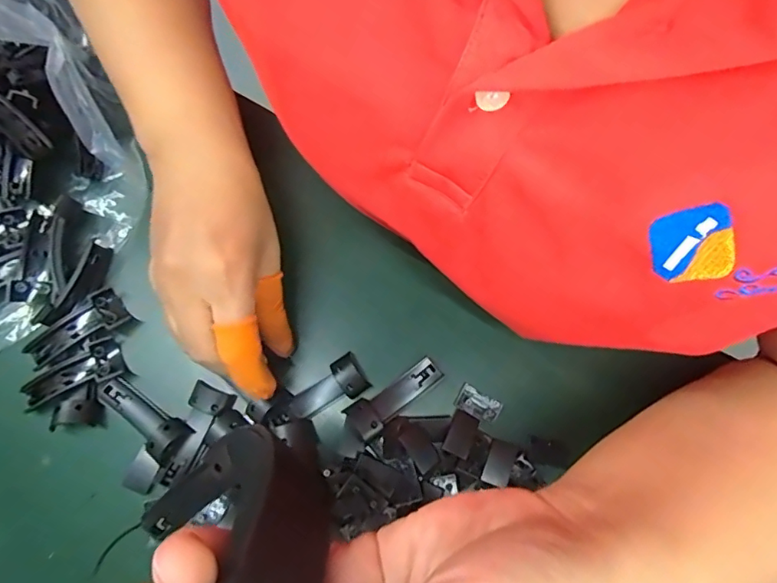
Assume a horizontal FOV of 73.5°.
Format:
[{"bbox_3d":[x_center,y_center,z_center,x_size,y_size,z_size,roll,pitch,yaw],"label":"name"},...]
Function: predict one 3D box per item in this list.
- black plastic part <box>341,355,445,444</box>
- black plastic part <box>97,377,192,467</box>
[{"bbox_3d":[0.003,0.061,0.308,0.061,0.007,0.023,-37,79,-6],"label":"black plastic part"},{"bbox_3d":[-0.146,0.072,0.303,0.060,0.012,0.022,36,81,9],"label":"black plastic part"}]

